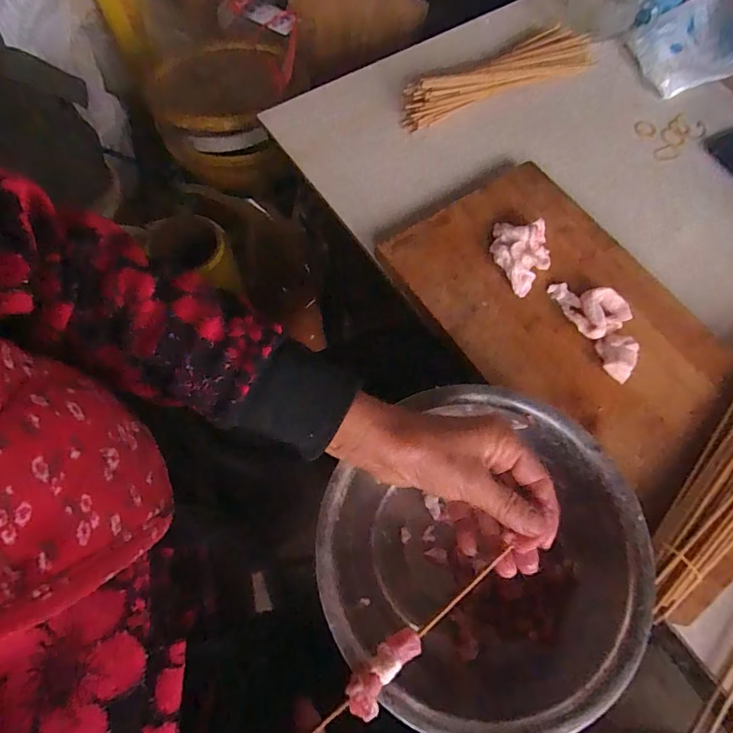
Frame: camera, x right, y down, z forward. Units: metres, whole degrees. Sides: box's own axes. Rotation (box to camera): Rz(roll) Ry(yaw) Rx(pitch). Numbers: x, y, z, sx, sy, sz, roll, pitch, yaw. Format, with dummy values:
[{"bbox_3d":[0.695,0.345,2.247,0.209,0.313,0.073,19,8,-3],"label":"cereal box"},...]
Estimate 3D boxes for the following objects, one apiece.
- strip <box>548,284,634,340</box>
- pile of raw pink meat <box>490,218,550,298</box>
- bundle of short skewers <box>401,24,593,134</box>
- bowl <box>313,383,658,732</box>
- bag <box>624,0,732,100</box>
[{"bbox_3d":[0.209,-0.059,0.434,0.051,0.012,0.063,-26,70,-12],"label":"strip"},{"bbox_3d":[0.148,-0.106,0.446,0.055,0.023,0.071,8,67,2],"label":"pile of raw pink meat"},{"bbox_3d":[0.160,-0.343,0.555,0.259,0.029,0.059,-29,71,-13],"label":"bundle of short skewers"},{"bbox_3d":[0.083,0.142,0.356,0.219,0.090,0.211,1,67,-1],"label":"bowl"},{"bbox_3d":[0.404,-0.395,0.573,0.125,0.059,0.101,-17,68,-9],"label":"bag"}]

